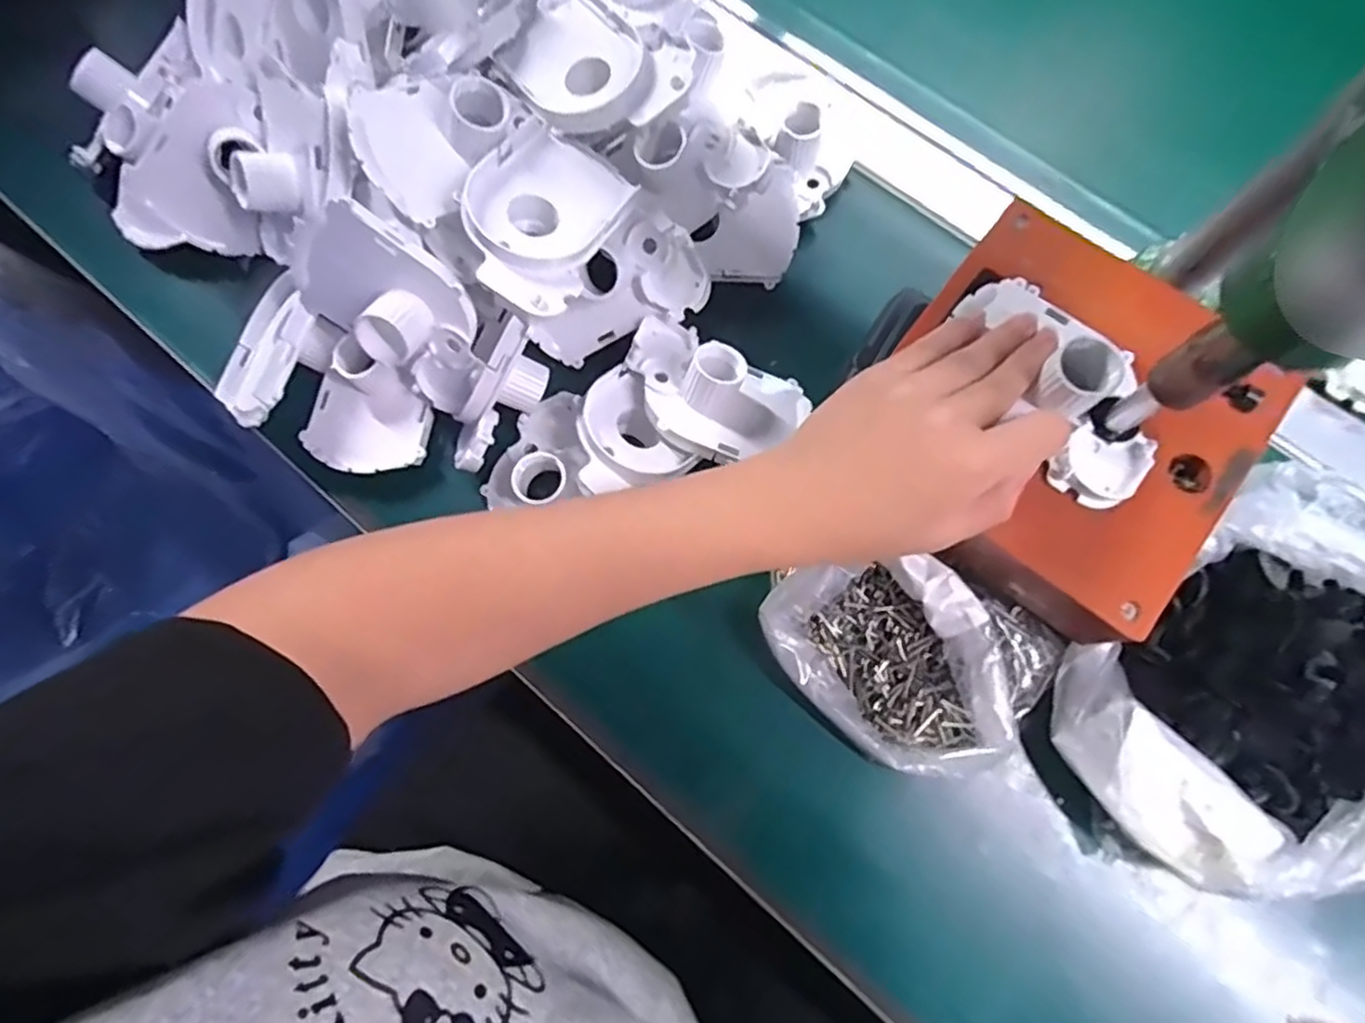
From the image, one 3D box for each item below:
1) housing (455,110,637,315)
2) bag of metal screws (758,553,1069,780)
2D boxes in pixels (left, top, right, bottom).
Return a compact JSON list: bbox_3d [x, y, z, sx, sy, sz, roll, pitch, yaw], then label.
[{"bbox_3d":[-0.066,-0.139,0.327,0.063,0.023,0.094,24,77,7],"label":"housing"},{"bbox_3d":[0.104,0.070,0.330,0.132,0.035,0.089,24,77,7],"label":"bag of metal screws"}]

